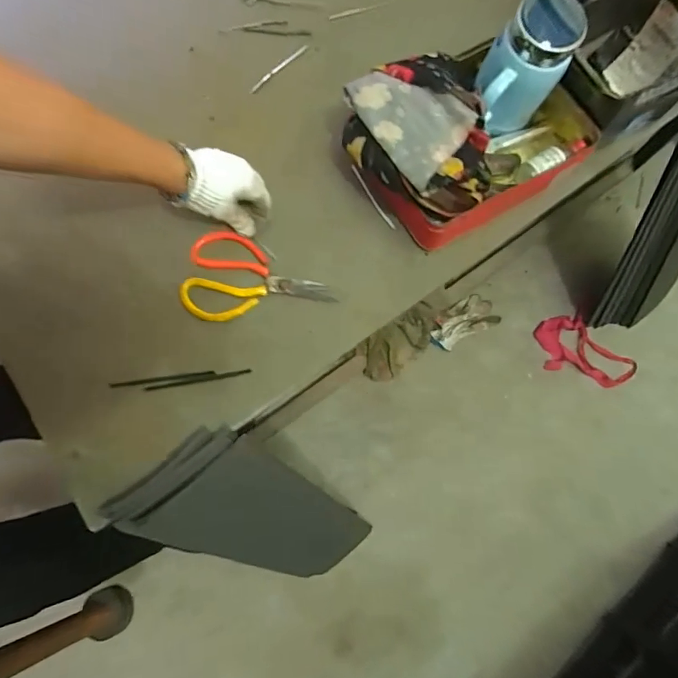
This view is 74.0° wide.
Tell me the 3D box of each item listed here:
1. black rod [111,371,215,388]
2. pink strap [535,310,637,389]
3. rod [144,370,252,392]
[{"bbox_3d":[-0.207,0.048,0.527,0.124,0.009,0.006,-7,77,0],"label":"black rod"},{"bbox_3d":[0.577,0.034,1.069,0.159,0.025,0.221,-41,79,-8],"label":"pink strap"},{"bbox_3d":[-0.166,0.048,0.526,0.127,0.006,0.005,-10,77,-1],"label":"rod"}]

